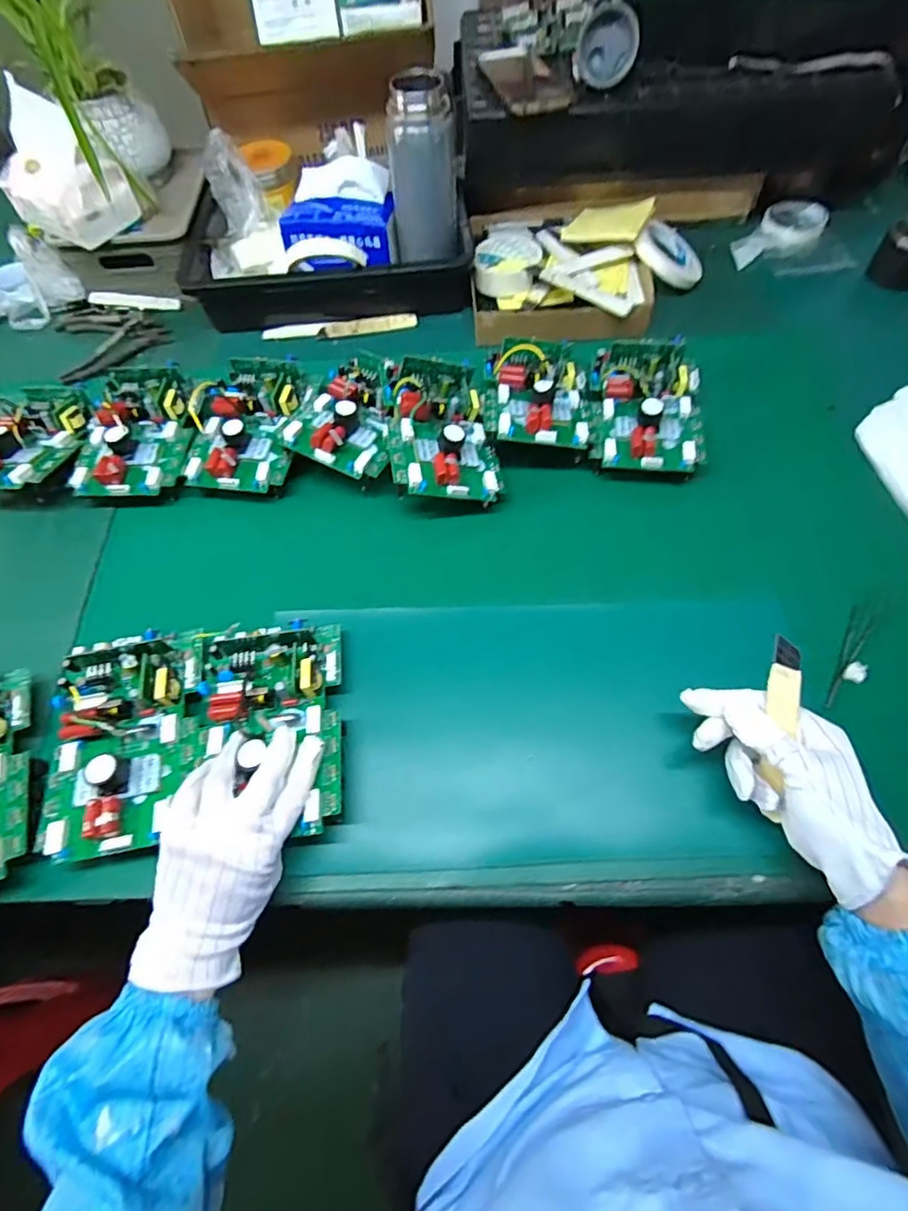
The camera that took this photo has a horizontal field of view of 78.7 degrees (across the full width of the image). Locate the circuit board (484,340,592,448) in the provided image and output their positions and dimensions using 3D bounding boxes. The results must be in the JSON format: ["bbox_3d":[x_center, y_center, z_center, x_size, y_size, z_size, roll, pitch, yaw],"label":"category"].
[{"bbox_3d":[0.091,-0.233,0.592,0.118,0.039,0.169,2,62,5],"label":"circuit board"}]

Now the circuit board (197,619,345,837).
[{"bbox_3d":[-0.150,0.091,0.440,0.113,0.041,0.170,-8,61,-1],"label":"circuit board"}]

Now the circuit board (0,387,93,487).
[{"bbox_3d":[-0.464,-0.188,0.599,0.098,0.037,0.160,7,62,7],"label":"circuit board"}]

